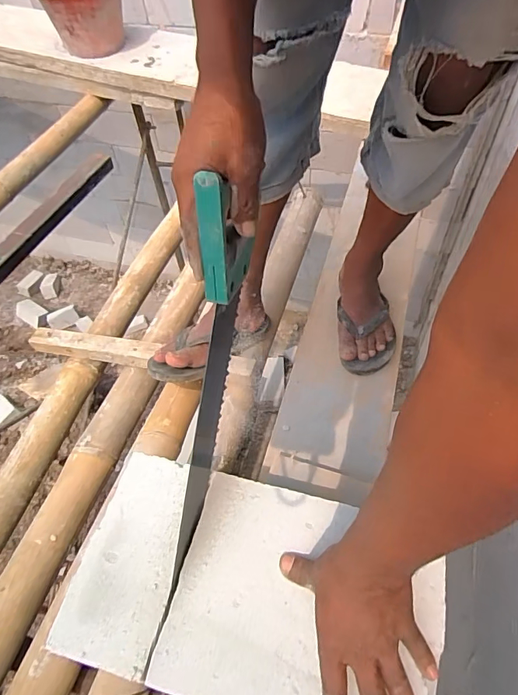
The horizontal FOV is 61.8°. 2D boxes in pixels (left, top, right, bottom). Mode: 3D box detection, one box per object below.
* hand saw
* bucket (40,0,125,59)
[{"bbox_3d":[-0.051,0.057,0.421,0.025,0.405,0.137,10,14,10],"label":"hand saw"},{"bbox_3d":[-0.559,-1.085,1.398,0.291,0.221,0.281,-20,55,-11],"label":"bucket"}]

